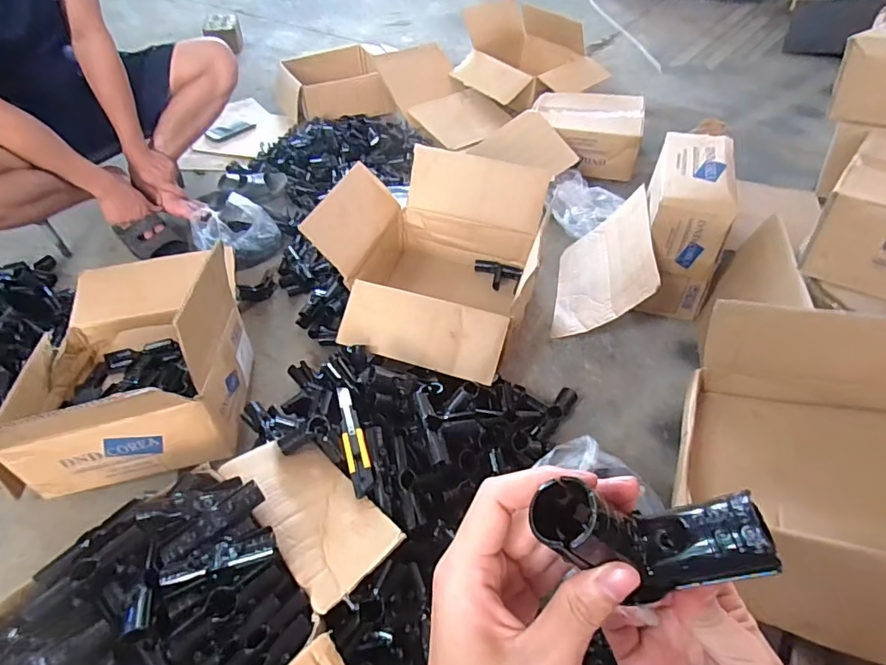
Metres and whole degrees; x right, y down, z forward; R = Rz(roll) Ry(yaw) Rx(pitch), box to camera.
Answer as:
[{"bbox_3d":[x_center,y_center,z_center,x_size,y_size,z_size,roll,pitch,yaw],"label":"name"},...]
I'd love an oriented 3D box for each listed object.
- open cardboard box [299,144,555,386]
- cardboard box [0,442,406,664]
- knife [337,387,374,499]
[{"bbox_3d":[-0.016,-0.143,1.090,0.405,0.276,0.482,16,49,15],"label":"open cardboard box"},{"bbox_3d":[-0.325,0.383,0.604,0.565,0.174,0.351,-34,55,-27],"label":"cardboard box"},{"bbox_3d":[-0.136,0.157,0.773,0.032,0.020,0.197,-14,49,-12],"label":"knife"}]

